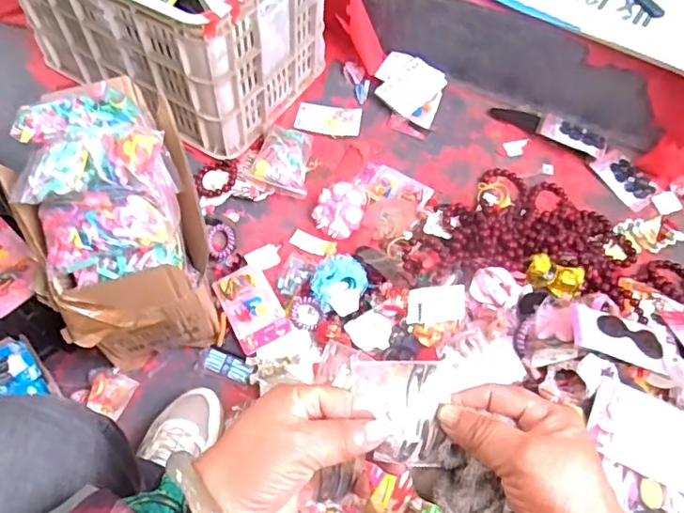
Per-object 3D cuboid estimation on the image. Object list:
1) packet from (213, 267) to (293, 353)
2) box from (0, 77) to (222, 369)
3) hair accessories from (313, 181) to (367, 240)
[{"bbox_3d":[-0.139,0.076,0.870,0.081,0.009,0.131,-29,67,-15],"label":"packet"},{"bbox_3d":[-0.277,-0.014,0.749,0.197,0.317,0.230,-23,63,-16],"label":"box"},{"bbox_3d":[-0.004,-0.077,0.972,0.082,0.044,0.090,17,60,8],"label":"hair accessories"}]

